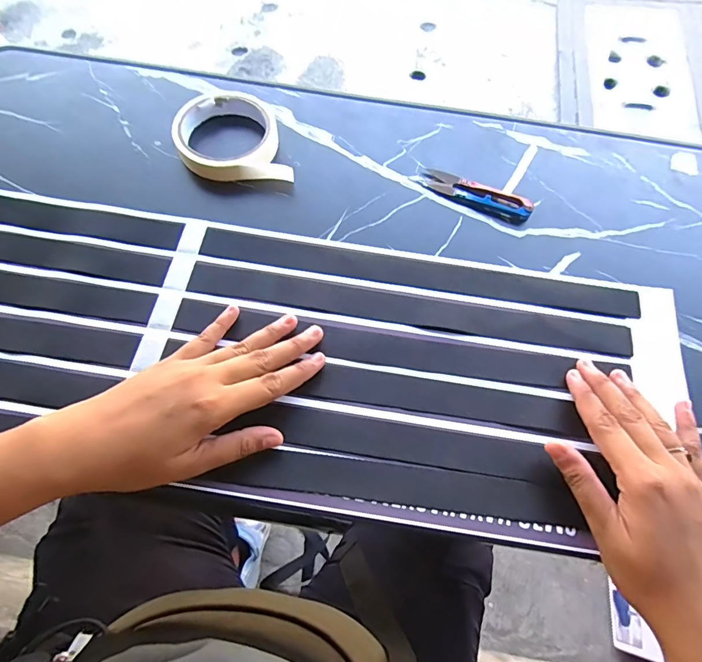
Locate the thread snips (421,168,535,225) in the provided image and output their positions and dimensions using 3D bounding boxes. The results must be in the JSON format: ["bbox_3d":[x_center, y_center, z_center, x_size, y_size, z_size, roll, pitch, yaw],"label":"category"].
[{"bbox_3d":[0.117,-0.129,0.397,0.102,0.010,0.029,25,72,7],"label":"thread snips"}]

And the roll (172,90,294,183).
[{"bbox_3d":[-0.108,-0.184,0.402,0.104,0.025,0.093,-1,70,-2],"label":"roll"}]

